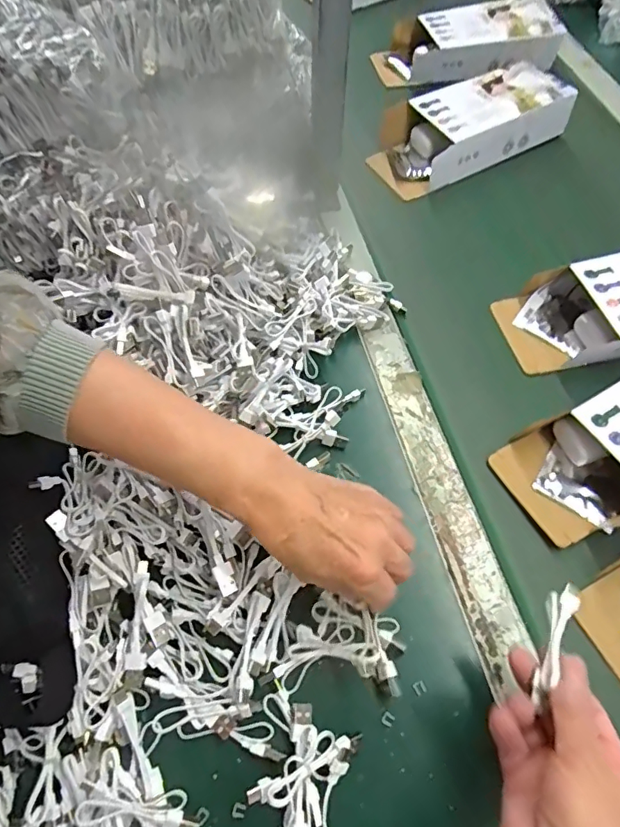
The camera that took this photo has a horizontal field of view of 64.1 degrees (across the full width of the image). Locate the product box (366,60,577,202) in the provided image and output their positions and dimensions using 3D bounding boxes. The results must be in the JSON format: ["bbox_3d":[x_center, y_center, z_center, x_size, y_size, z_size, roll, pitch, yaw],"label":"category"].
[{"bbox_3d":[0.200,-0.361,0.627,0.249,0.058,0.104,-27,58,-13],"label":"product box"}]

